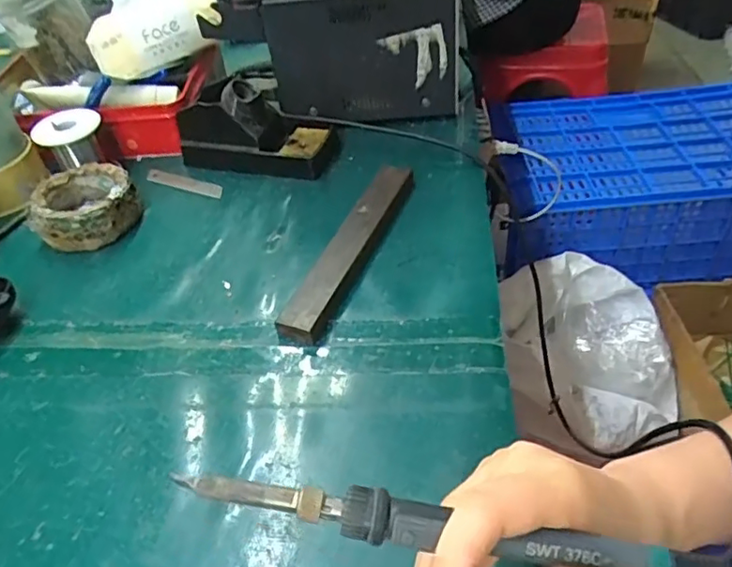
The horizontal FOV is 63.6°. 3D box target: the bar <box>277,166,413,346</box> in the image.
[{"bbox_3d":[-0.010,-0.034,0.495,0.034,0.016,0.216,14,46,20],"label":"bar"}]

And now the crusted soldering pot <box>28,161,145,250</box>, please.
[{"bbox_3d":[-0.256,-0.072,0.543,0.088,0.042,0.083,-19,44,-13],"label":"crusted soldering pot"}]

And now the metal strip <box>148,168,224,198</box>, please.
[{"bbox_3d":[-0.180,-0.100,0.590,0.093,0.004,0.017,16,55,21],"label":"metal strip"}]

